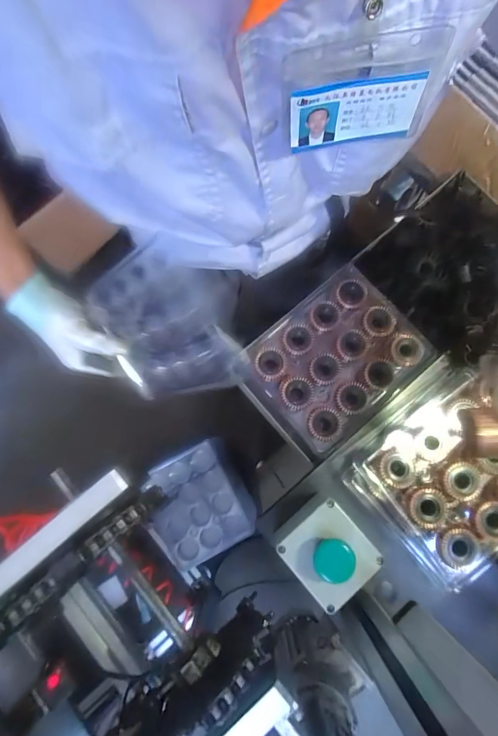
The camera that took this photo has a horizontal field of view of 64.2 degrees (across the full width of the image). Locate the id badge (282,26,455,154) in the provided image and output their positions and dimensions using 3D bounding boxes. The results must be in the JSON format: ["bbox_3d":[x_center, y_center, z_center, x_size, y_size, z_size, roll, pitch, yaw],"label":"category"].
[{"bbox_3d":[0.073,-0.183,0.269,0.099,0.076,0.011,-6,73,1],"label":"id badge"}]

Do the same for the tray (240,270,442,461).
[{"bbox_3d":[0.108,-0.014,0.487,0.206,0.039,0.158,-41,82,-7],"label":"tray"}]

